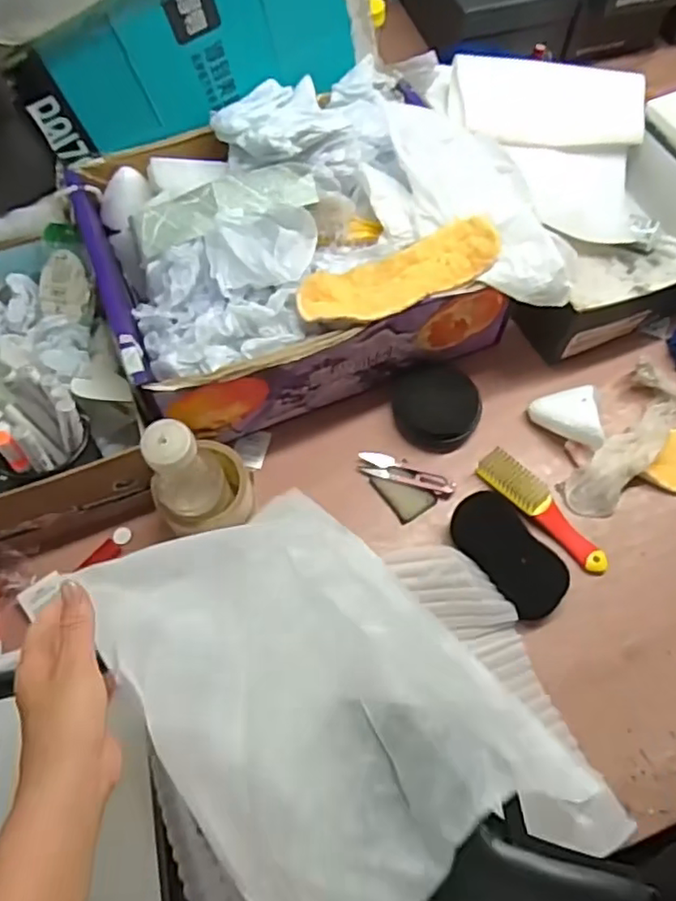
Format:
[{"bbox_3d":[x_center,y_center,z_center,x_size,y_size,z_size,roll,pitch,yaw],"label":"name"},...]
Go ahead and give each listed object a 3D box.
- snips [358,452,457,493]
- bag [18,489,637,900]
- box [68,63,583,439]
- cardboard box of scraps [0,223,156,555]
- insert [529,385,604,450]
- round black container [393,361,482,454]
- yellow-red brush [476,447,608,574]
[{"bbox_3d":[0.072,0.025,0.680,0.104,0.014,0.029,20,65,9],"label":"snips"},{"bbox_3d":[-0.034,0.152,0.416,0.217,0.086,0.359,-37,42,-11],"label":"bag"},{"bbox_3d":[-0.035,-0.215,0.681,0.411,0.156,0.341,-20,66,-10],"label":"box"},{"bbox_3d":[-0.311,-0.082,0.648,0.181,0.134,0.314,-20,66,-10],"label":"cardboard box of scraps"},{"bbox_3d":[0.252,-0.043,0.691,0.081,0.032,0.052,32,68,15],"label":"insert"},{"bbox_3d":[0.106,-0.048,0.700,0.087,0.028,0.096,-35,69,-16],"label":"round black container"},{"bbox_3d":[0.205,0.061,0.649,0.033,0.020,0.156,-37,69,-17],"label":"yellow-red brush"}]

